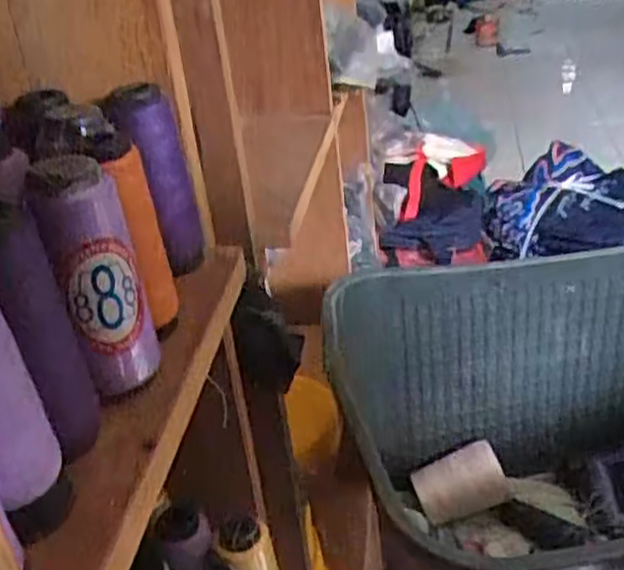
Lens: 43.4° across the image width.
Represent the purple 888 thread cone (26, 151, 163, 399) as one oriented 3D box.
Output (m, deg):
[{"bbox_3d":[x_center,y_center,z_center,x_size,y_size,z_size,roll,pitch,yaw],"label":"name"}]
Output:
[{"bbox_3d":[-0.099,-0.001,0.366,0.036,0.111,0.033,-14,29,-12],"label":"purple 888 thread cone"}]

